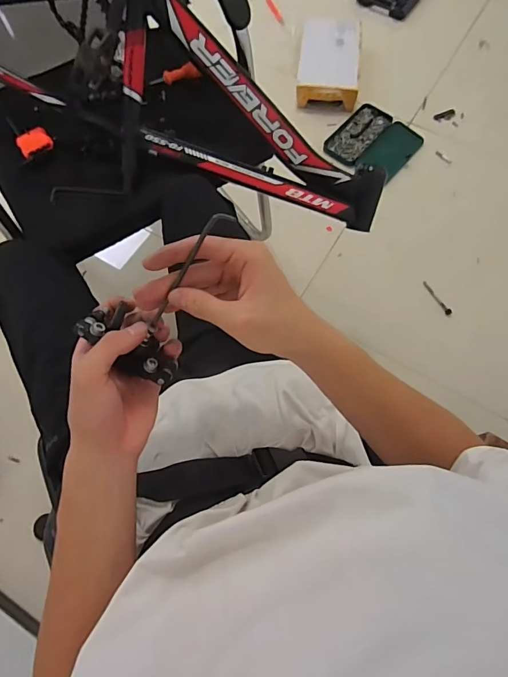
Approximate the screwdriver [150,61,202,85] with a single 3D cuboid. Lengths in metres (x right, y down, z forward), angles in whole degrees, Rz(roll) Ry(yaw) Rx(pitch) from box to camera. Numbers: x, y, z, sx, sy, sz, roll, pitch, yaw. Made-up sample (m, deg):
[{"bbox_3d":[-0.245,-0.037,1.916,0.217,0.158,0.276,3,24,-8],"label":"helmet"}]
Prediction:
[{"bbox_3d":[-0.155,-0.518,0.831,0.098,0.030,0.026,-10,68,-4],"label":"screwdriver"}]

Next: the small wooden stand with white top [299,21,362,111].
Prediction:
[{"bbox_3d":[0.253,-0.932,1.429,0.202,0.086,0.341,5,68,2],"label":"small wooden stand with white top"}]

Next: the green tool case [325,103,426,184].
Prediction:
[{"bbox_3d":[0.389,-0.634,1.369,0.242,0.026,0.255,37,73,14],"label":"green tool case"}]

